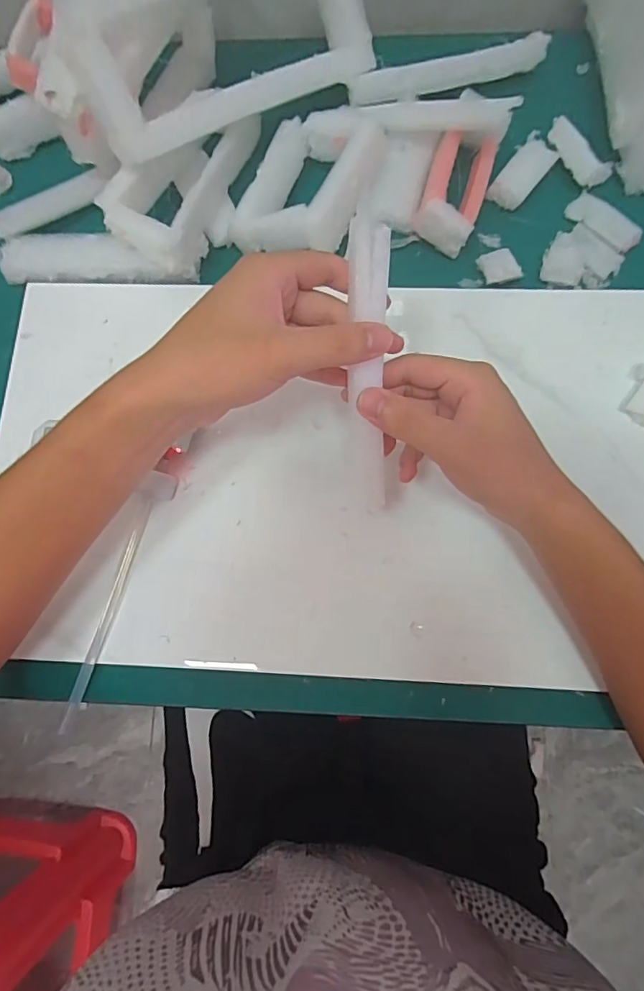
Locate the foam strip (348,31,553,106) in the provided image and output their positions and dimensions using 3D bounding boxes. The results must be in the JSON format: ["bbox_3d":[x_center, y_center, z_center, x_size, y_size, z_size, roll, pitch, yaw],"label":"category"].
[{"bbox_3d":[0.109,-0.364,0.436,0.167,0.017,0.026,-12,81,1],"label":"foam strip"}]

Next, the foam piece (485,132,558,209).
[{"bbox_3d":[0.168,-0.270,0.422,0.031,0.009,0.065,40,85,8],"label":"foam piece"}]

